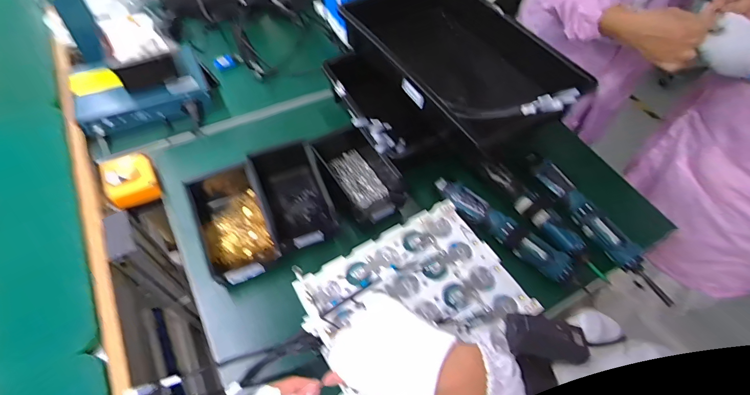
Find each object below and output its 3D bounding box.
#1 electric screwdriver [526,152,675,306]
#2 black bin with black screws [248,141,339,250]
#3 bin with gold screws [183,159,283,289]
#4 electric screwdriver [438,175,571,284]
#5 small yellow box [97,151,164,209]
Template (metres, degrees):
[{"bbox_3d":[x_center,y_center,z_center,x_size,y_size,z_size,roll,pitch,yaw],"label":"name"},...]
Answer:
[{"bbox_3d":[0.387,0.041,0.682,0.041,0.035,0.319,-23,62,-18],"label":"electric screwdriver"},{"bbox_3d":[-0.142,-0.011,0.657,0.103,0.072,0.201,-18,61,-16],"label":"black bin with black screws"},{"bbox_3d":[-0.228,0.036,0.619,0.109,0.071,0.194,-18,61,-16],"label":"bin with gold screws"},{"bbox_3d":[0.218,0.047,0.664,0.265,0.034,0.048,37,61,17],"label":"electric screwdriver"},{"bbox_3d":[-0.421,-0.029,0.666,0.077,0.034,0.091,-24,63,-19],"label":"small yellow box"}]

